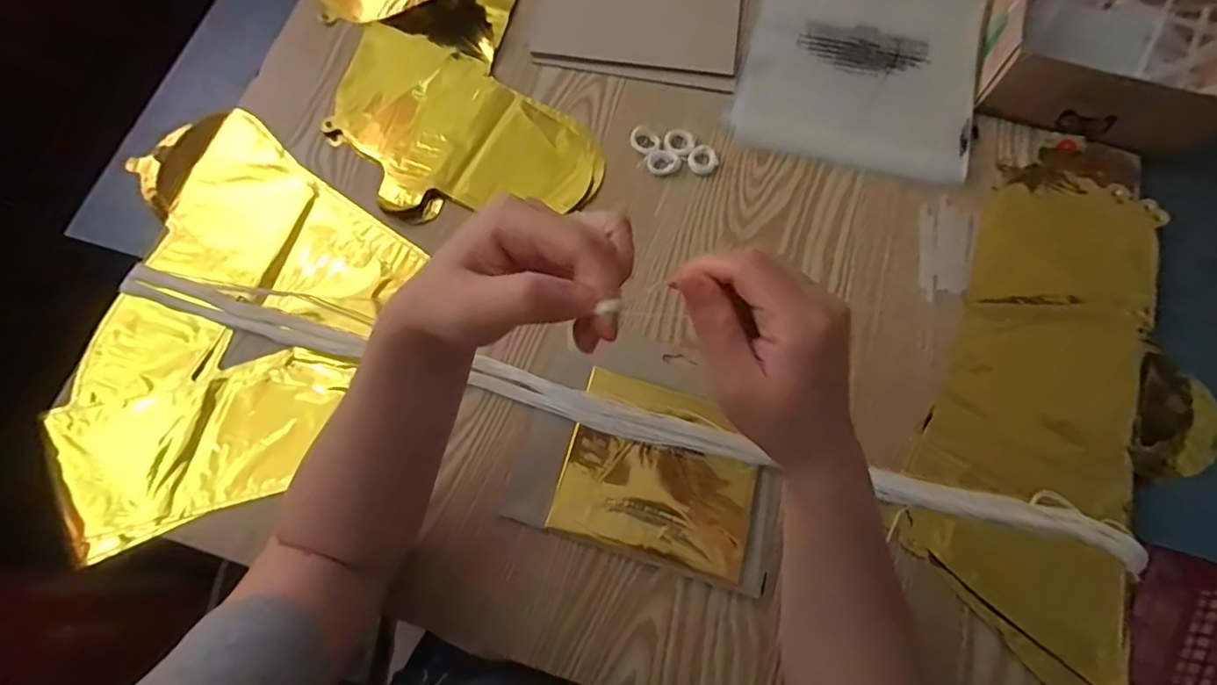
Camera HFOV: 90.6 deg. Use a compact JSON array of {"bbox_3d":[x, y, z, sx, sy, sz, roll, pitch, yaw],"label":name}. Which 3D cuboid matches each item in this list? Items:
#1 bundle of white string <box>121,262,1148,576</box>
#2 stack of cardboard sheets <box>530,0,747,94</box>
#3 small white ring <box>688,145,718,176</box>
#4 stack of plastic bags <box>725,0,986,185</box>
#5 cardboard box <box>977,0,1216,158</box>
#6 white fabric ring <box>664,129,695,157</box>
[{"bbox_3d":[-0.012,0.045,0.454,0.779,0.019,0.034,14,72,5],"label":"bundle of white string"},{"bbox_3d":[0.035,-0.329,0.587,0.193,0.010,0.171,10,72,4],"label":"stack of cardboard sheets"},{"bbox_3d":[0.083,-0.161,0.530,0.024,0.006,0.026,0,72,0],"label":"small white ring"},{"bbox_3d":[0.238,-0.267,0.568,0.206,0.010,0.231,15,72,5],"label":"stack of plastic bags"},{"bbox_3d":[0.429,-0.251,0.521,0.186,0.068,0.140,22,73,7],"label":"cardboard box"},{"bbox_3d":[0.063,-0.177,0.534,0.027,0.004,0.027,0,72,0],"label":"white fabric ring"}]

